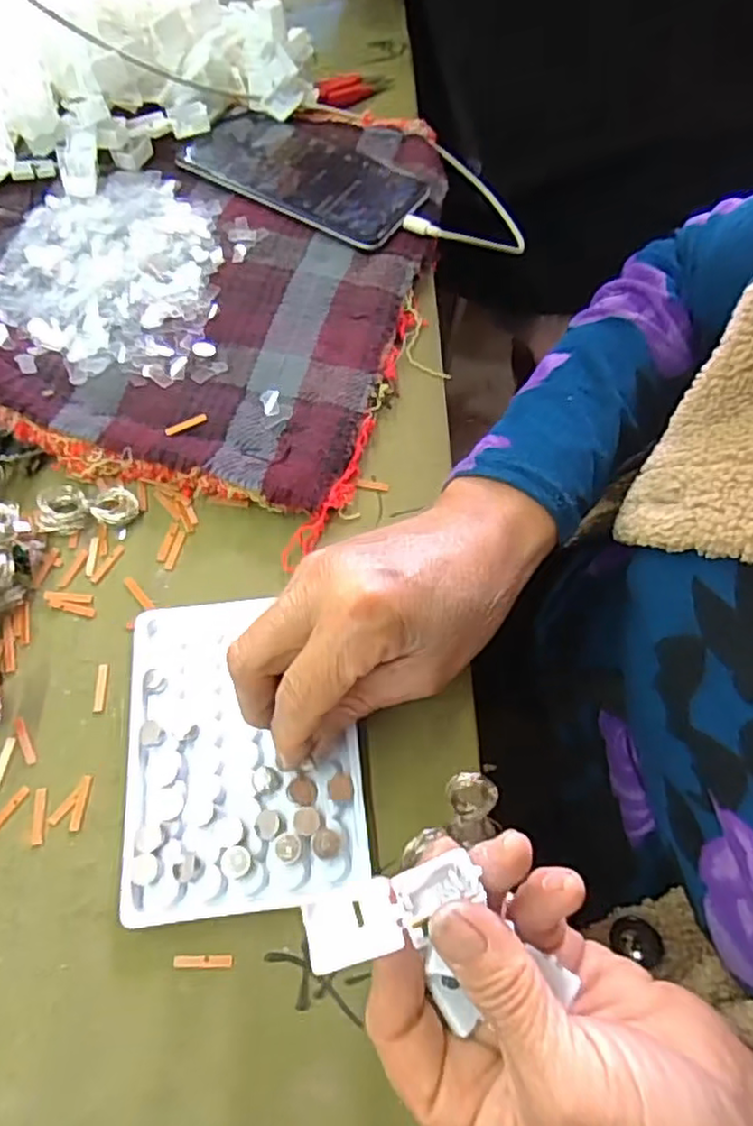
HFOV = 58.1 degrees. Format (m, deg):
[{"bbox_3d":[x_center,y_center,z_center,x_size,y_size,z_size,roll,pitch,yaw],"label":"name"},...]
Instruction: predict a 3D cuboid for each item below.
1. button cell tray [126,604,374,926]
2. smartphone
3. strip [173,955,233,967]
[{"bbox_3d":[-0.057,0.075,0.285,0.094,0.012,0.128,-5,63,-5],"label":"button cell tray"},{"bbox_3d":[-0.051,-0.266,0.453,0.168,0.008,0.081,31,66,12],"label":"smartphone"},{"bbox_3d":[-0.064,0.147,0.250,0.022,0.004,0.004,1,63,-2],"label":"strip"}]

